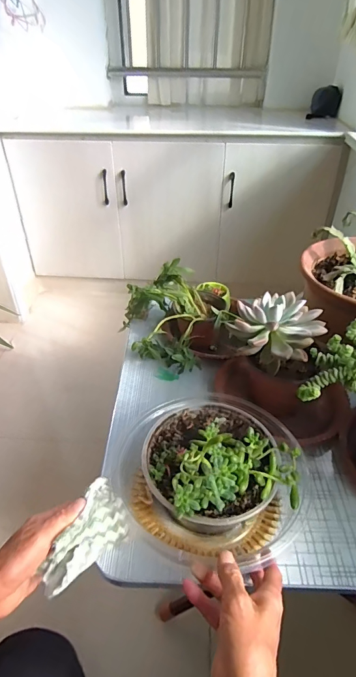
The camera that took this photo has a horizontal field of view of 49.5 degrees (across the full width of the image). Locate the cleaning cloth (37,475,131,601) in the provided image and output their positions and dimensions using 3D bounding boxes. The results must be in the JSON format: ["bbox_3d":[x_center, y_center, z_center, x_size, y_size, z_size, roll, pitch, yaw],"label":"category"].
[{"bbox_3d":[-0.099,0.214,0.419,0.051,0.050,0.121,18,39,21],"label":"cleaning cloth"}]

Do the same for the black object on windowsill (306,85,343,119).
[{"bbox_3d":[0.589,-0.936,1.551,0.120,0.121,0.051,18,42,21],"label":"black object on windowsill"}]

